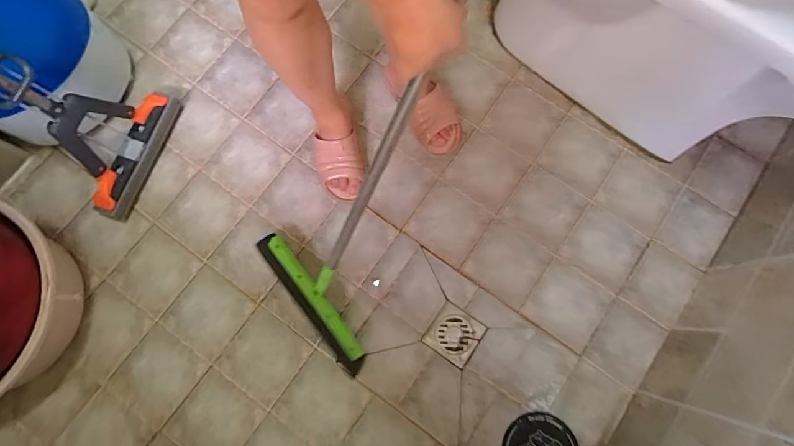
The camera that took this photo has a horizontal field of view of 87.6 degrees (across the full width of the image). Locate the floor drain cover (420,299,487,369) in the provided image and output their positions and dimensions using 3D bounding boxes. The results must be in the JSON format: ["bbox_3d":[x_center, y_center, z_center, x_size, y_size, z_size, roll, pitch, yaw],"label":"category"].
[{"bbox_3d":[0.117,0.229,0.852,0.100,0.011,0.099,33,79,8],"label":"floor drain cover"}]

